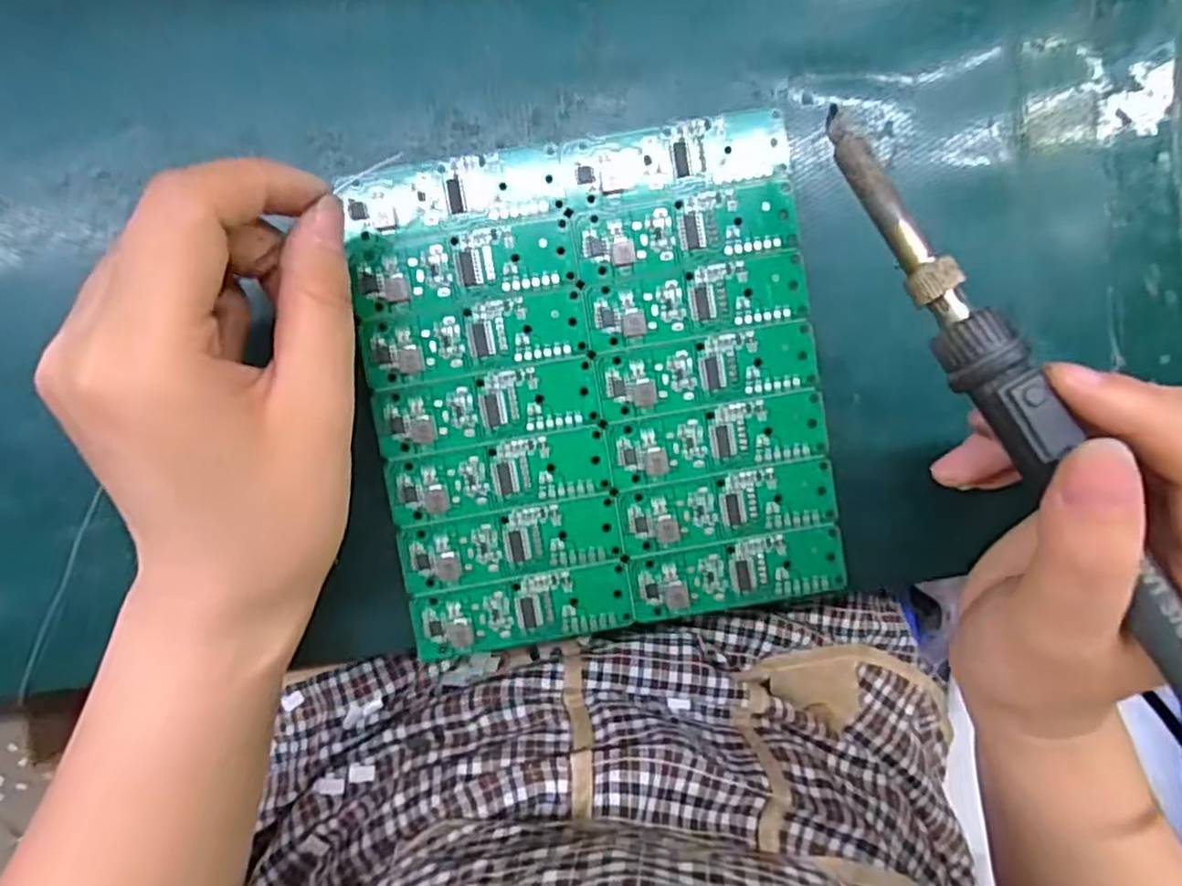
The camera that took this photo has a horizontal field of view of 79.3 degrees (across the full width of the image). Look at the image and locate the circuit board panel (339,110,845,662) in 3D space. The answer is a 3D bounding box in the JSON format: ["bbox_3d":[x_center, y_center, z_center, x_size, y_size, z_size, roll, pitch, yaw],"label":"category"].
[{"bbox_3d":[0.003,-0.015,0.221,0.132,0.012,0.146,-9,98,2],"label":"circuit board panel"}]

